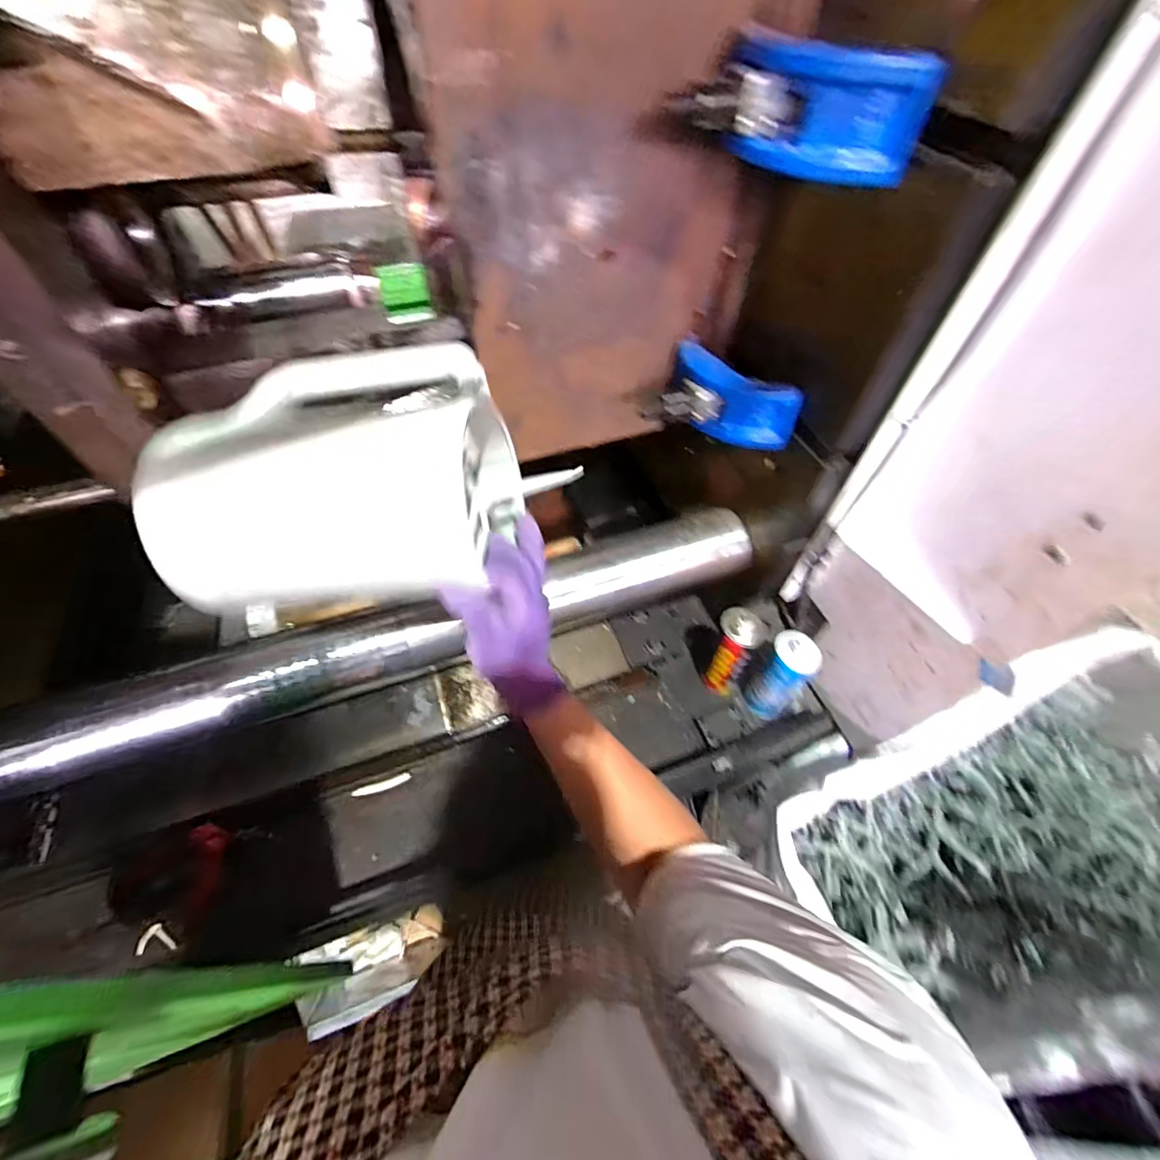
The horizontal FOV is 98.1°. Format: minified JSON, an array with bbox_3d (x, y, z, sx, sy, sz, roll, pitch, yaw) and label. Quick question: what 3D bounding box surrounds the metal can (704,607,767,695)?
[{"bbox_3d":[0.251,0.130,0.839,0.066,0.196,0.055,12,44,5],"label":"metal can"}]

